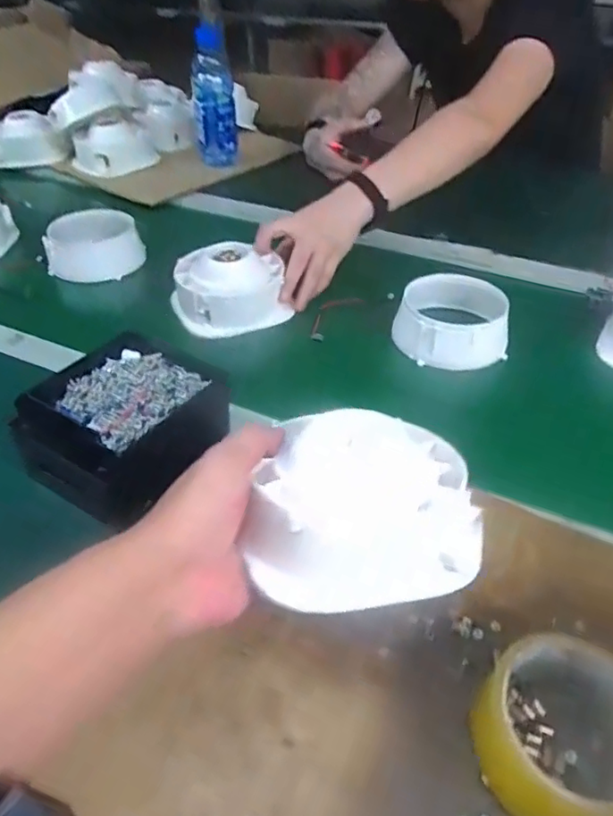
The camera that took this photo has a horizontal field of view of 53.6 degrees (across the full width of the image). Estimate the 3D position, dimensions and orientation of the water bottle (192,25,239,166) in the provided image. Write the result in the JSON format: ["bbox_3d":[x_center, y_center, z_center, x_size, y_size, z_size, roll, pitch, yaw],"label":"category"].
[{"bbox_3d":[-0.157,-0.522,1.033,0.068,0.199,0.054,-4,40,-5],"label":"water bottle"}]

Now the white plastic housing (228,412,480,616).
[{"bbox_3d":[0.031,0.049,0.345,0.125,0.042,0.118,-4,40,-5],"label":"white plastic housing"}]

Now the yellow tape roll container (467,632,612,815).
[{"bbox_3d":[0.140,0.178,0.329,0.092,0.051,0.086,0,39,0],"label":"yellow tape roll container"}]

